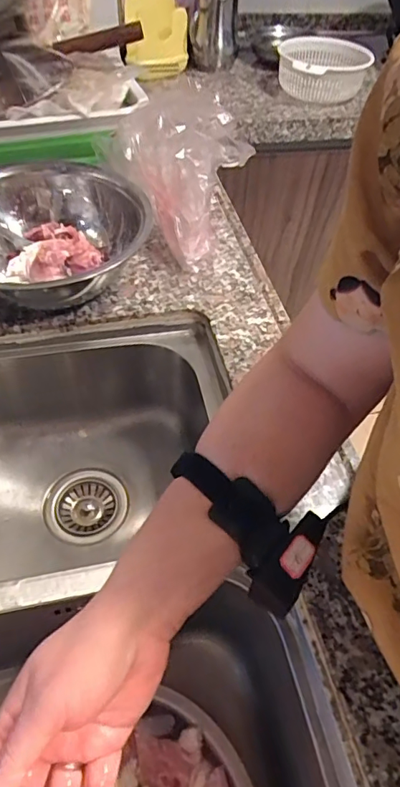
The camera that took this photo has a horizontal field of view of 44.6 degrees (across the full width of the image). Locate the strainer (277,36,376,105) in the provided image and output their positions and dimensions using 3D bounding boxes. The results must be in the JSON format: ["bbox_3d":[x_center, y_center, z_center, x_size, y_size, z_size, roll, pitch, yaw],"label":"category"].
[{"bbox_3d":[0.274,-0.732,1.083,0.194,0.073,0.192,14,51,7],"label":"strainer"}]

